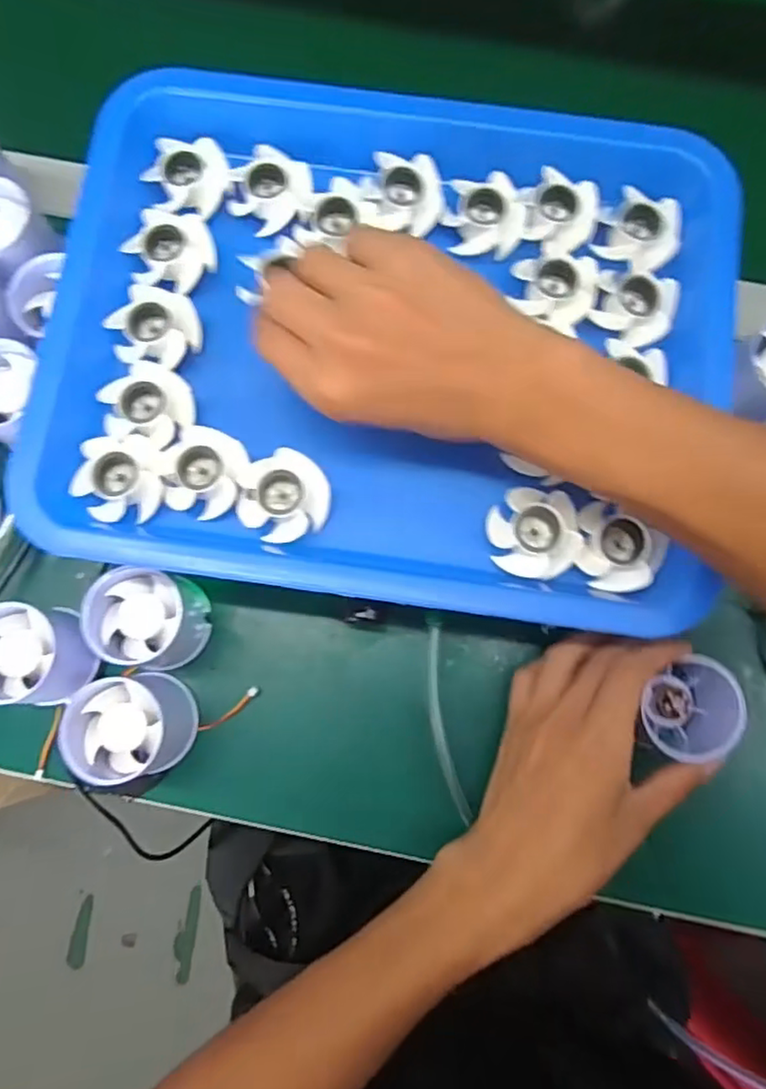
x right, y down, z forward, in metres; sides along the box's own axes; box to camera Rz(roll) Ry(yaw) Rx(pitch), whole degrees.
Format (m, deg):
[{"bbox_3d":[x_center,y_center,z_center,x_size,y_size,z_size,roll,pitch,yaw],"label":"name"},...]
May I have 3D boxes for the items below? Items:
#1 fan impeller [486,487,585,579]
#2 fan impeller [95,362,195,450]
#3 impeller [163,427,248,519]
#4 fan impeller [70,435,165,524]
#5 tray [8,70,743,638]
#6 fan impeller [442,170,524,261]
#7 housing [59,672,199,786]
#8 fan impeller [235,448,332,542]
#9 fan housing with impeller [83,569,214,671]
[{"bbox_3d":[0.073,-0.005,0.306,0.044,0.016,0.041,5,79,0],"label":"fan impeller"},{"bbox_3d":[-0.117,-0.068,0.318,0.039,0.016,0.043,44,81,7],"label":"fan impeller"},{"bbox_3d":[-0.089,-0.036,0.312,0.042,0.013,0.042,0,79,-1],"label":"impeller"},{"bbox_3d":[-0.130,-0.033,0.312,0.041,0.015,0.040,-3,79,-2],"label":"fan impeller"},{"bbox_3d":[0.003,-0.109,0.325,0.328,0.038,0.272,8,79,1],"label":"tray"},{"bbox_3d":[0.054,-0.175,0.335,0.039,0.015,0.037,-5,79,-2],"label":"fan impeller"},{"bbox_3d":[-0.135,0.099,0.342,0.054,0.049,0.055,0,79,-1],"label":"housing"},{"bbox_3d":[-0.048,-0.024,0.309,0.043,0.016,0.042,5,79,0],"label":"fan impeller"},{"bbox_3d":[-0.129,0.042,0.350,0.051,0.054,0.052,0,79,-1],"label":"fan housing with impeller"}]

